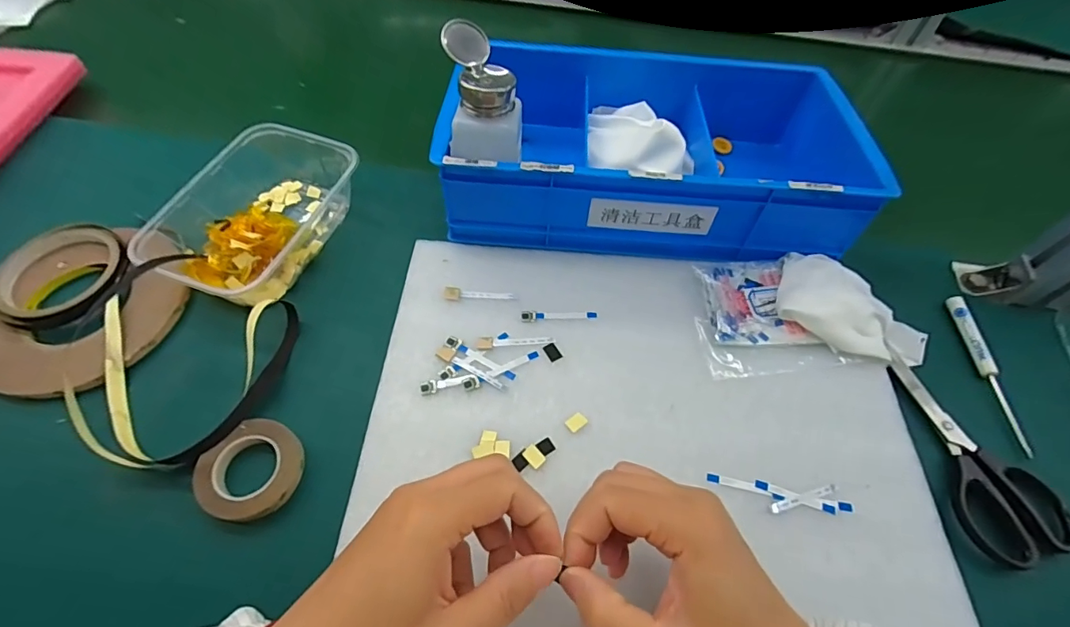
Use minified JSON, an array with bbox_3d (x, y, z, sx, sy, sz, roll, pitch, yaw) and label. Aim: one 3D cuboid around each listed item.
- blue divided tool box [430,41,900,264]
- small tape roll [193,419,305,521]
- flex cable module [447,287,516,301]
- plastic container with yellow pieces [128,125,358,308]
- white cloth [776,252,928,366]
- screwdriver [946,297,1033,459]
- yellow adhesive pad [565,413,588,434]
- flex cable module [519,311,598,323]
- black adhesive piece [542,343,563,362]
[{"bbox_3d":[0.106,-0.158,0.440,0.337,0.085,0.211,5,57,2],"label":"blue divided tool box"},{"bbox_3d":[-0.185,0.104,0.313,0.059,0.019,0.061,1,57,-1],"label":"small tape roll"},{"bbox_3d":[-0.045,-0.015,0.386,0.057,0.005,0.010,1,57,-1],"label":"flex cable module"},{"bbox_3d":[-0.228,-0.092,0.405,0.117,0.047,0.176,16,58,9],"label":"plastic container with yellow pieces"},{"bbox_3d":[0.253,0.000,0.374,0.122,0.026,0.069,30,61,17],"label":"white cloth"},{"bbox_3d":[0.352,0.044,0.370,0.006,0.012,0.131,15,58,-20],"label":"screwdriver"},{"bbox_3d":[0.029,0.077,0.333,0.014,0.004,0.010,-36,66,-19],"label":"yellow adhesive pad"},{"bbox_3d":[0.019,0.002,0.377,0.060,0.004,0.010,0,57,-1],"label":"flex cable module"},{"bbox_3d":[0.014,0.030,0.362,0.010,0.004,0.014,-29,64,-20],"label":"black adhesive piece"}]

